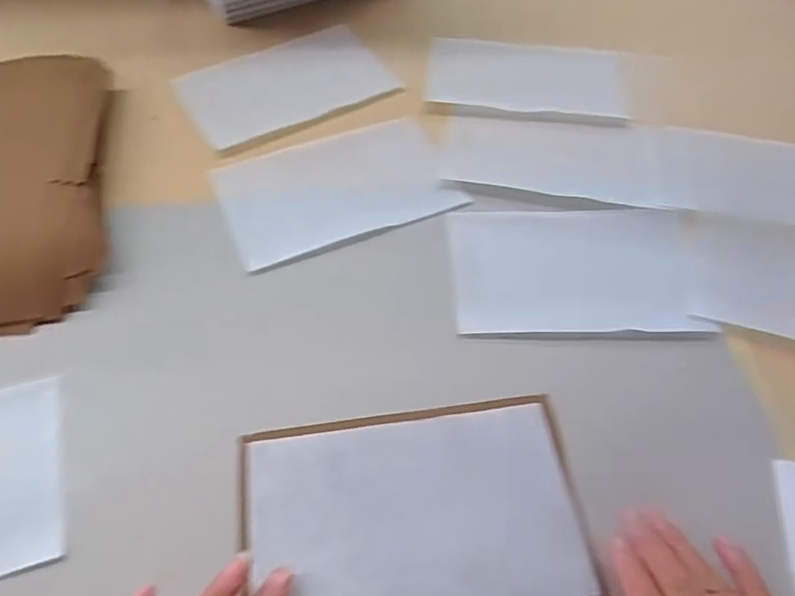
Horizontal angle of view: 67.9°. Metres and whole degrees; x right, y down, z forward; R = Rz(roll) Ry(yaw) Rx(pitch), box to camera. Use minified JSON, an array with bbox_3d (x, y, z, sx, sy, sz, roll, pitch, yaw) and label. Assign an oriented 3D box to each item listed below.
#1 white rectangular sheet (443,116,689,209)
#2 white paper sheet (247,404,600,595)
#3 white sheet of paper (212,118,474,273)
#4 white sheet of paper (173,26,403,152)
[{"bbox_3d":[0.136,-0.119,0.494,0.187,0.007,0.090,8,58,1],"label":"white rectangular sheet"},{"bbox_3d":[0.010,0.121,0.330,0.176,0.006,0.108,-6,56,-7],"label":"white paper sheet"},{"bbox_3d":[-0.048,-0.089,0.469,0.172,0.004,0.109,-19,61,-15],"label":"white sheet of paper"},{"bbox_3d":[-0.100,-0.194,0.534,0.176,0.007,0.099,-27,67,-22],"label":"white sheet of paper"}]

